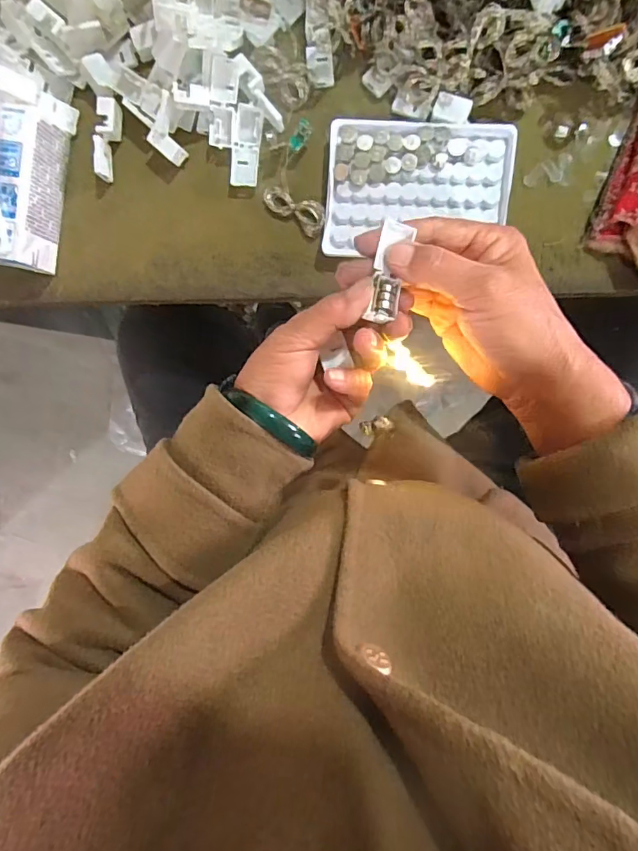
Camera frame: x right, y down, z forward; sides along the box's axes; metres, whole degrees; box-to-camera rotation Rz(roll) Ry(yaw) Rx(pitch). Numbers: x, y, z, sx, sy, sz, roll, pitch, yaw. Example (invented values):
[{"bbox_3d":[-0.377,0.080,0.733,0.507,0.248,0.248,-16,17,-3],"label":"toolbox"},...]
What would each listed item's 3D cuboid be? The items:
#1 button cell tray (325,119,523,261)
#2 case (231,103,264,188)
[{"bbox_3d":[0.070,-0.168,0.336,0.128,0.008,0.090,5,97,5],"label":"button cell tray"},{"bbox_3d":[-0.053,-0.204,0.344,0.020,0.012,0.053,9,97,4],"label":"case"}]

